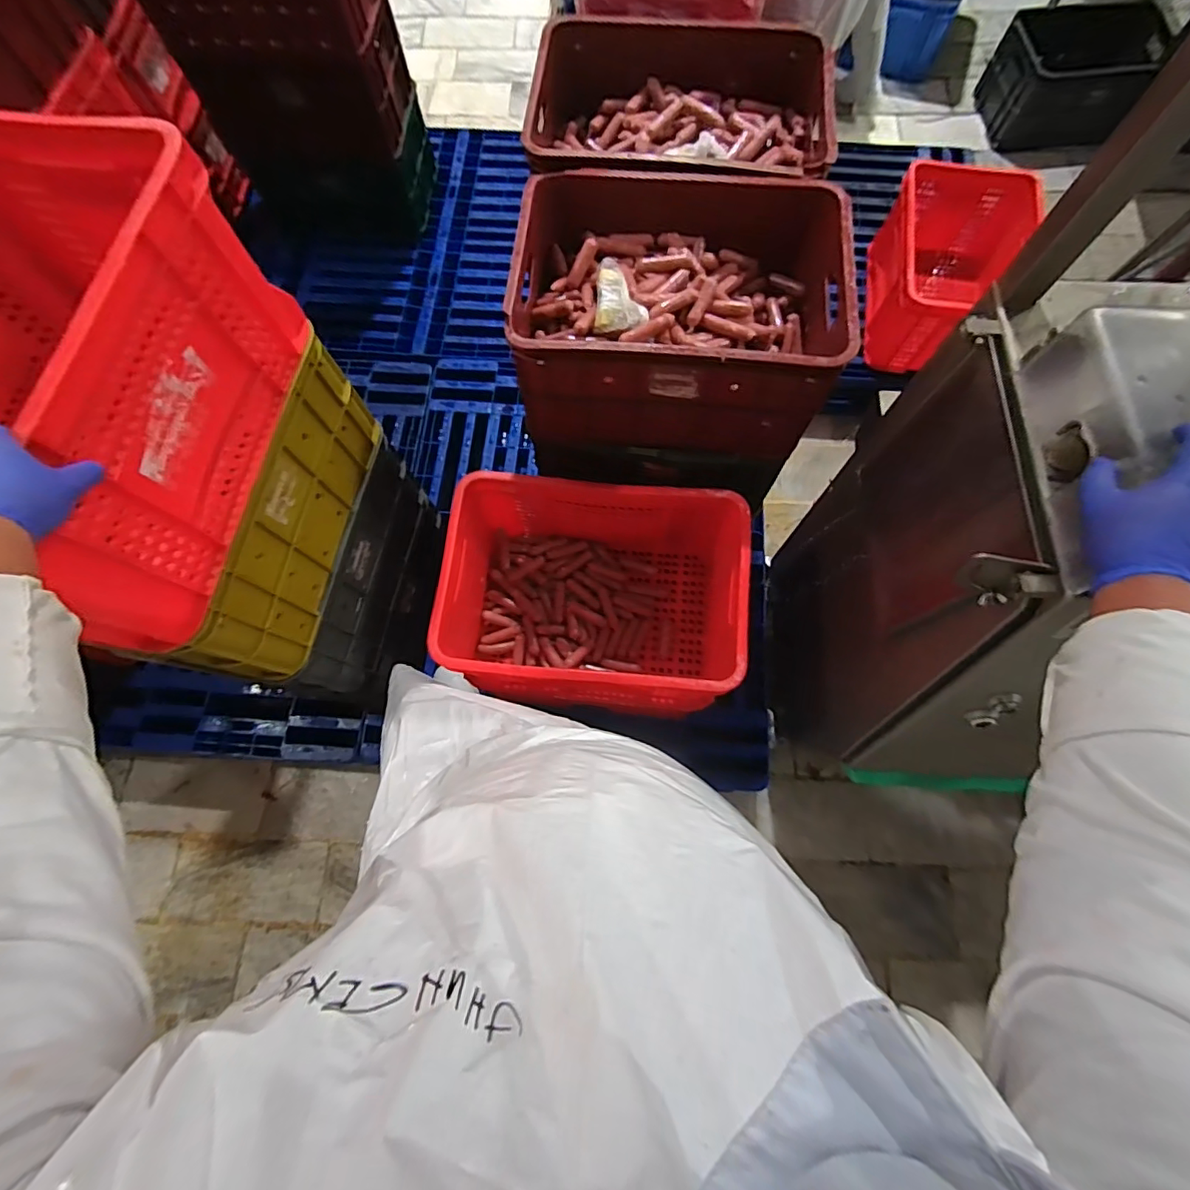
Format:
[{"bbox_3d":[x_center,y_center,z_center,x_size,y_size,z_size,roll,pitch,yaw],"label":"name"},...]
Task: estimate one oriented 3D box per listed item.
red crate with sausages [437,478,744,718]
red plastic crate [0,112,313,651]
[{"bbox_3d":[-0.003,0.001,1.016,0.506,0.263,0.371,8,74,3],"label":"red crate with sausages"},{"bbox_3d":[-0.620,-0.236,0.611,0.353,0.247,0.499,9,74,3],"label":"red plastic crate"}]

